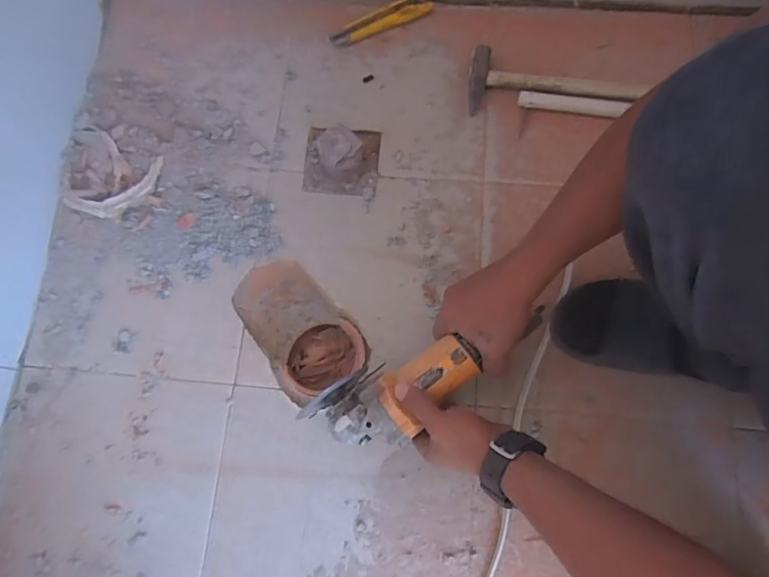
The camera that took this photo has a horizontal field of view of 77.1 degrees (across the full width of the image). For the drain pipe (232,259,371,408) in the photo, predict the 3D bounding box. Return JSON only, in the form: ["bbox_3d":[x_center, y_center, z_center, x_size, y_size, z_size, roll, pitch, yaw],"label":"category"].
[{"bbox_3d":[-0.111,0.059,0.655,0.116,0.085,0.200,-39,76,-7],"label":"drain pipe"}]

